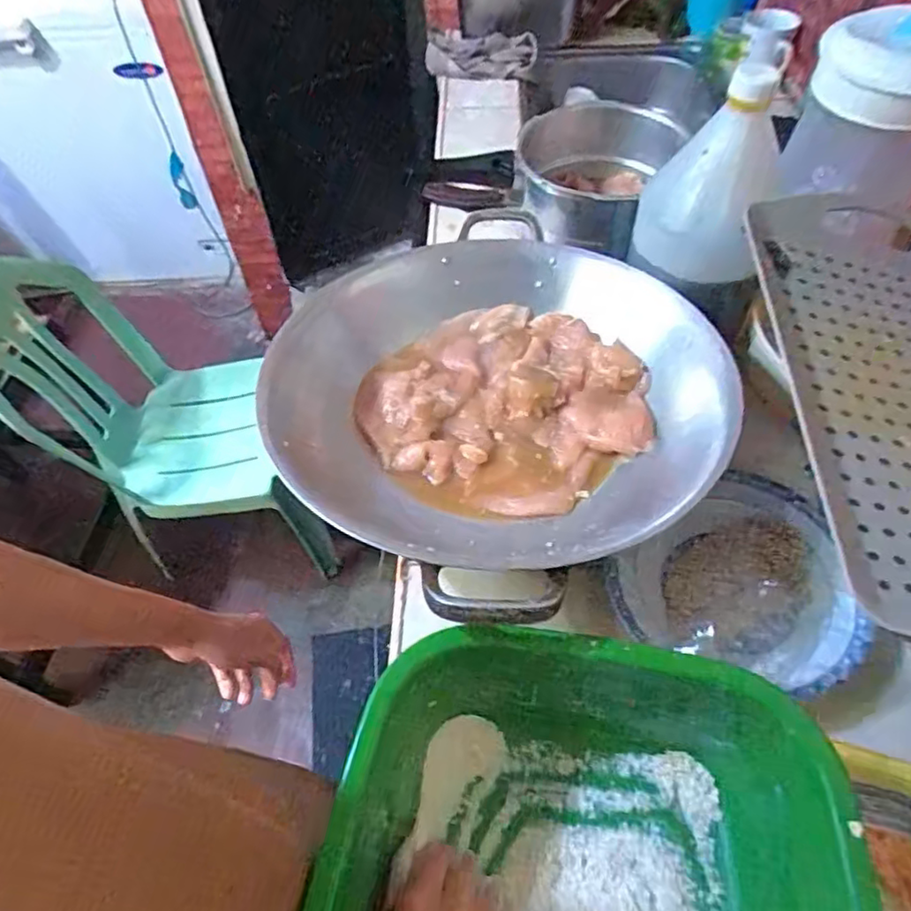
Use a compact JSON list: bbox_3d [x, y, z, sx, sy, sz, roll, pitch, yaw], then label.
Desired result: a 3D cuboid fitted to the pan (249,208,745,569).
[{"bbox_3d":[0.032,-0.080,0.636,0.411,0.119,0.379,-1,55,2],"label":"pan"}]

